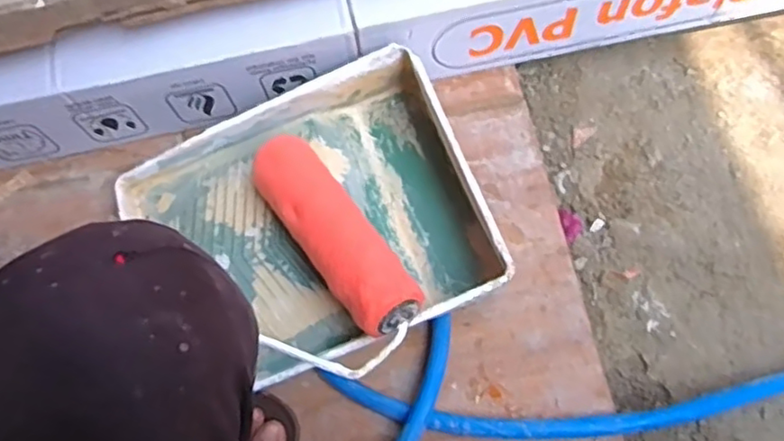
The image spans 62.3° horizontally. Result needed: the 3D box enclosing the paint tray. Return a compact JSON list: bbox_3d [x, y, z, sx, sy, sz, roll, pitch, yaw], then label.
[{"bbox_3d":[-0.083,0.000,0.632,0.349,0.109,0.283,-22,70,-3],"label":"paint tray"}]

